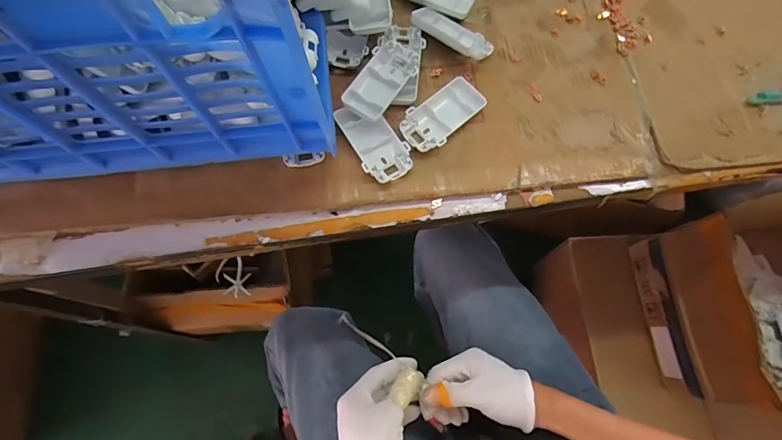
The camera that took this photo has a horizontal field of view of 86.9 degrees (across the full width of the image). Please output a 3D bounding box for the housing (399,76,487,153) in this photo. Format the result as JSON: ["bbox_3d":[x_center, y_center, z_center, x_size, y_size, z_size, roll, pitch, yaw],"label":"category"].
[{"bbox_3d":[0.056,-0.112,0.446,0.095,0.014,0.051,-36,77,-9],"label":"housing"}]

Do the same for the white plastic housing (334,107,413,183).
[{"bbox_3d":[-0.016,-0.082,0.434,0.050,0.017,0.091,-28,76,-7],"label":"white plastic housing"}]

